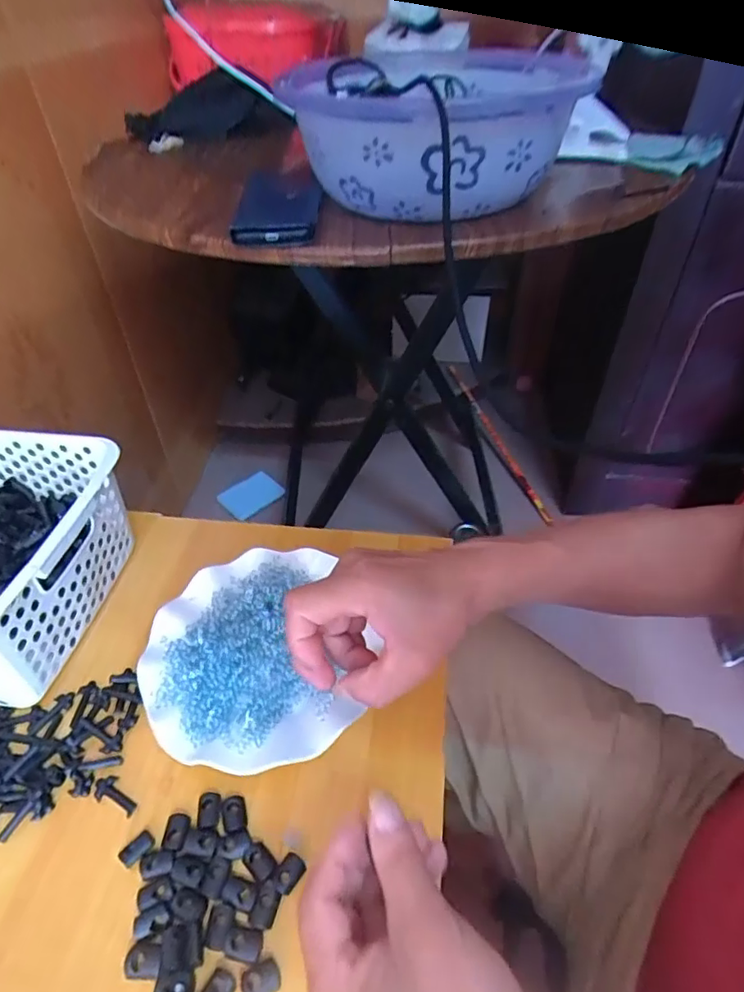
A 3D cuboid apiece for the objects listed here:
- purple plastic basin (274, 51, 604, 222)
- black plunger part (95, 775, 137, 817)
[{"bbox_3d":[0.041,-0.337,0.520,0.238,0.098,0.220,-1,44,1],"label":"purple plastic basin"},{"bbox_3d":[-0.171,0.200,0.364,0.034,0.004,0.016,24,49,24],"label":"black plunger part"}]

